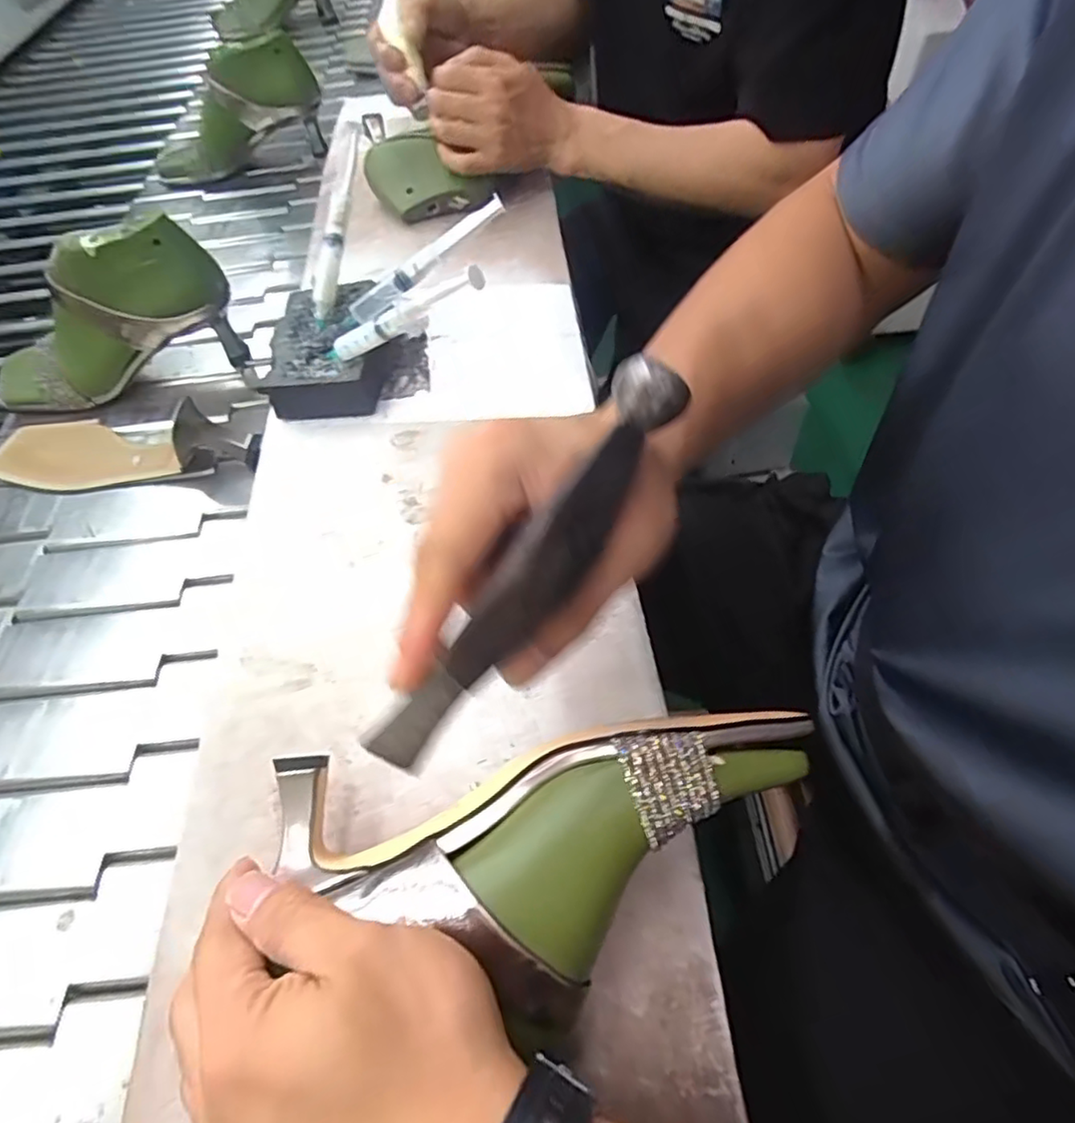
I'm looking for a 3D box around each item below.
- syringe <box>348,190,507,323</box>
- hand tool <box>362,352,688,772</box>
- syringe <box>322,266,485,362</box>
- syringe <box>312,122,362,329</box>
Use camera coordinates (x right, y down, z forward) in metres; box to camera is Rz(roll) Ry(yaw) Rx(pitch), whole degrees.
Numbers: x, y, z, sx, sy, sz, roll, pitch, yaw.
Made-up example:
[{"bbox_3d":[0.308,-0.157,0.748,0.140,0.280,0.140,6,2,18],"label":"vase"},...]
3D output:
[{"bbox_3d":[-0.083,-0.223,0.470,0.135,0.016,0.011,-32,54,14],"label":"syringe"},{"bbox_3d":[-0.002,0.002,0.215,0.033,0.036,0.170,36,89,26],"label":"hand tool"},{"bbox_3d":[-0.098,-0.162,0.429,0.154,0.017,0.011,-9,46,39],"label":"syringe"},{"bbox_3d":[-0.156,-0.260,0.492,0.016,0.015,0.150,16,99,16],"label":"syringe"}]

